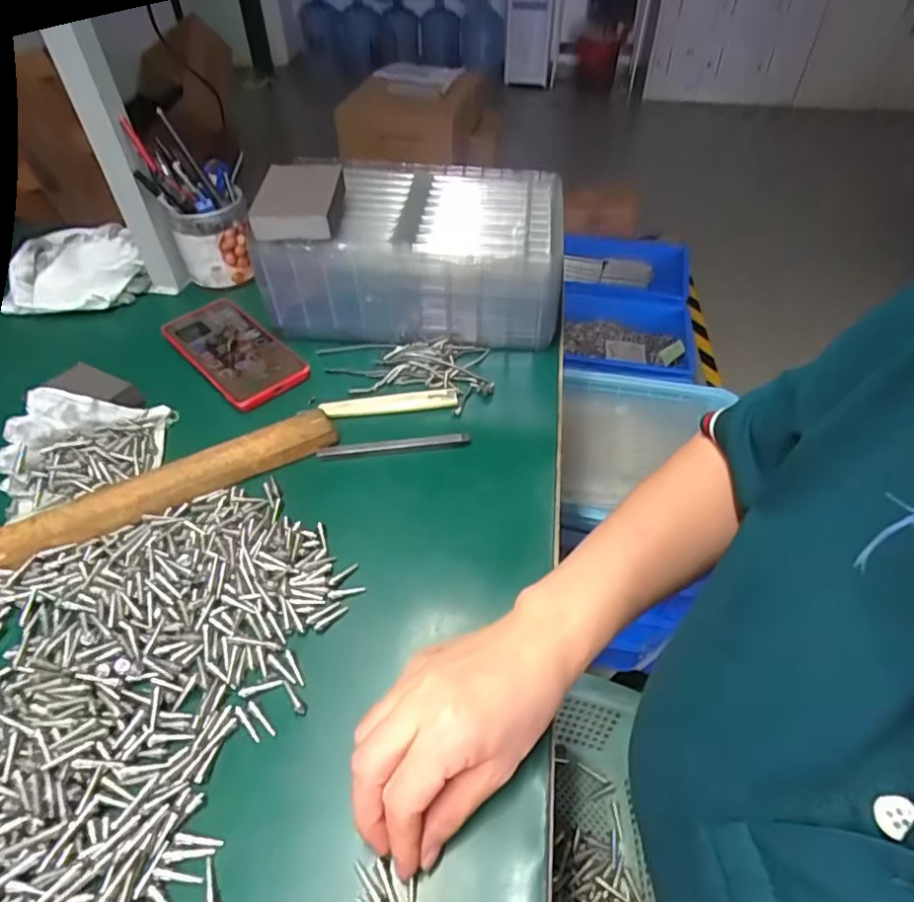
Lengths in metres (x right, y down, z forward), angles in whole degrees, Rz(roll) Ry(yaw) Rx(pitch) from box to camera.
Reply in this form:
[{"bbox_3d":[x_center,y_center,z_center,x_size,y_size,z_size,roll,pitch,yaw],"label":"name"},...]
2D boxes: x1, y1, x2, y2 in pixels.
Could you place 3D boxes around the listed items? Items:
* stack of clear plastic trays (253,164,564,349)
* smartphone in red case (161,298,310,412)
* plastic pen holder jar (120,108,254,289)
[{"bbox_3d":[-0.039,-0.200,0.588,0.276,0.117,0.168,4,47,2],"label":"stack of clear plastic trays"},{"bbox_3d":[-0.221,-0.101,0.562,0.077,0.015,0.168,-35,57,-29],"label":"smartphone in red case"},{"bbox_3d":[-0.271,-0.257,0.603,0.086,0.137,0.081,-10,48,-11],"label":"plastic pen holder jar"}]

